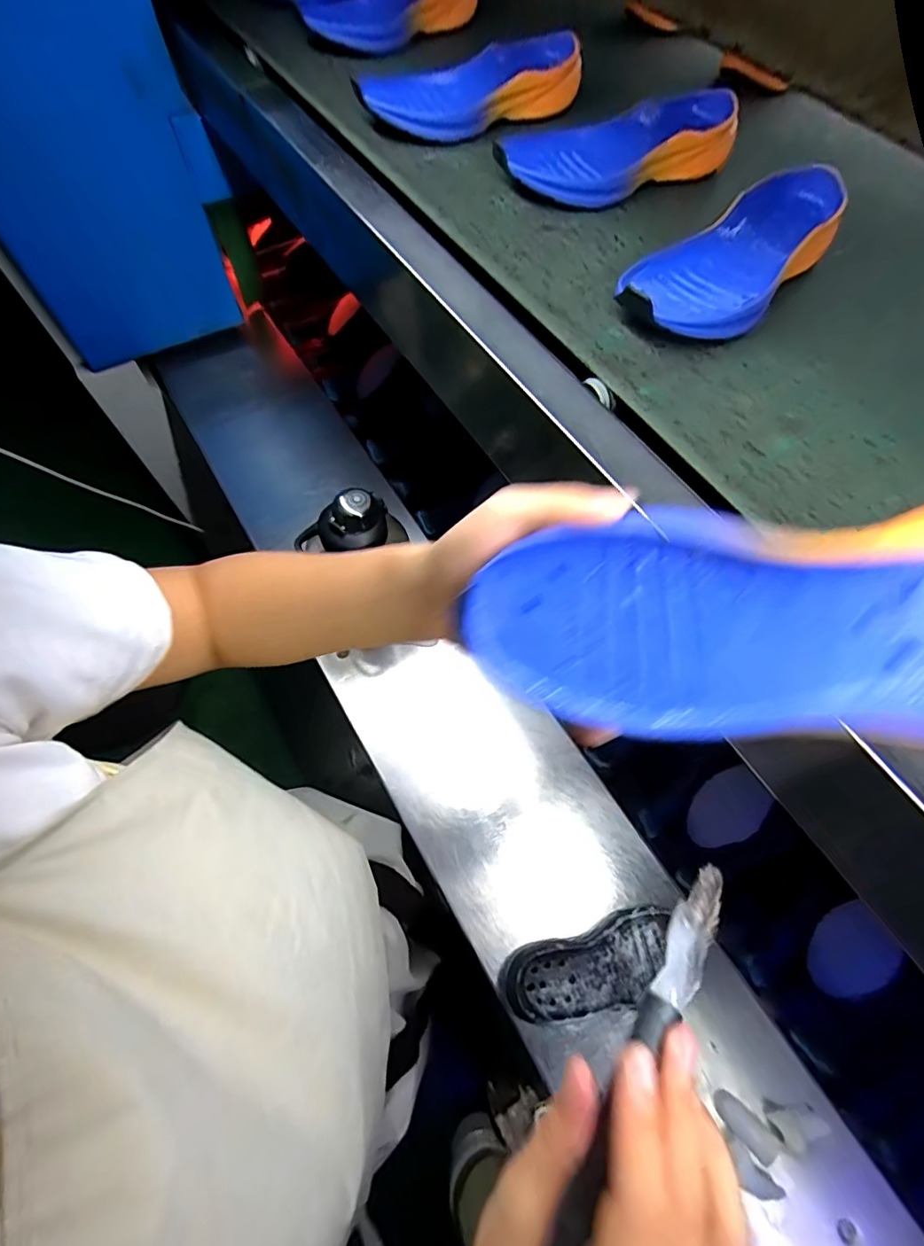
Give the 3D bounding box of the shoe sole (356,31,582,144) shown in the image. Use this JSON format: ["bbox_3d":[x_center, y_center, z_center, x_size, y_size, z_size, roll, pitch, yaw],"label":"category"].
[{"bbox_3d":[0.013,-0.562,0.535,0.237,0.044,0.091,-26,63,-10],"label":"shoe sole"}]

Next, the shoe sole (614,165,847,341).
[{"bbox_3d":[0.224,-0.296,0.413,0.260,0.039,0.100,-39,72,-19],"label":"shoe sole"}]

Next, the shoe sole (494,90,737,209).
[{"bbox_3d":[0.152,-0.462,0.493,0.242,0.037,0.108,-26,67,-14],"label":"shoe sole"}]

